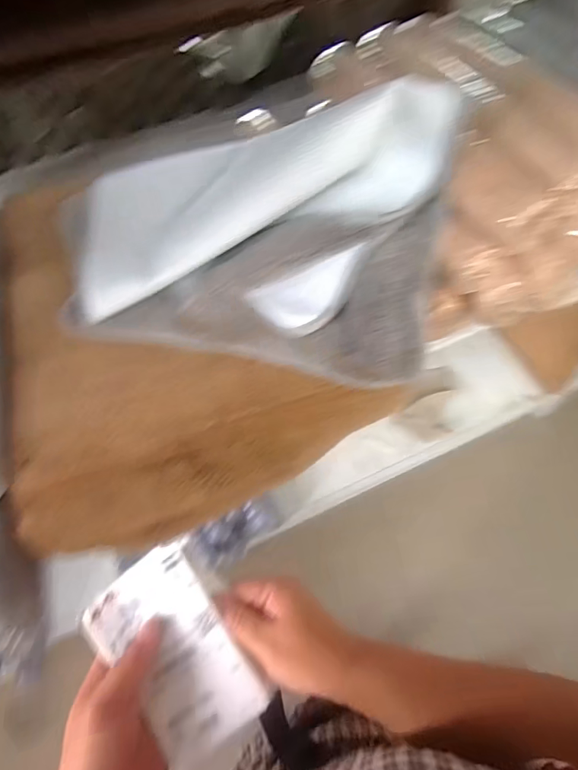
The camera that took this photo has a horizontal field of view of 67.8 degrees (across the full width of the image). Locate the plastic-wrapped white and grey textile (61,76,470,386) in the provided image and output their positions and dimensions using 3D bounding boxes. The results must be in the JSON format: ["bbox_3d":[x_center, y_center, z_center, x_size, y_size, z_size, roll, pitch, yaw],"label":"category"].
[{"bbox_3d":[-0.085,-0.224,0.611,0.597,0.239,0.291,8,57,10],"label":"plastic-wrapped white and grey textile"}]

